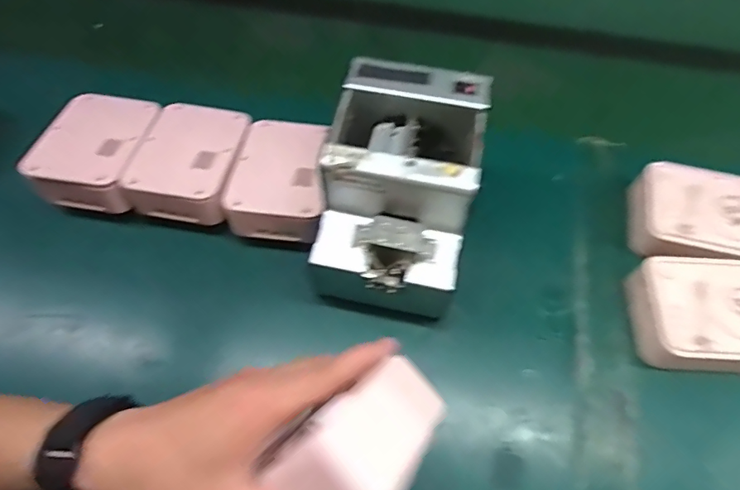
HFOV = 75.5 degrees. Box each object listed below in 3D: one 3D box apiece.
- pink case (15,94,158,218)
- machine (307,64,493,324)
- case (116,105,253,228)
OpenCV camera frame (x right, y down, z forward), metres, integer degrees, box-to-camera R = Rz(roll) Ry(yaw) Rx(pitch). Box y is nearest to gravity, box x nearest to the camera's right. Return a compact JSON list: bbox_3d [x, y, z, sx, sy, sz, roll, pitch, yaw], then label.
[{"bbox_3d":[-0.288,-0.104,0.510,0.098,0.044,0.130,8,60,4],"label":"pink case"},{"bbox_3d":[0.026,-0.046,0.440,0.122,0.152,0.165,11,60,5],"label":"machine"},{"bbox_3d":[-0.188,-0.091,0.507,0.101,0.040,0.128,8,60,4],"label":"case"}]

